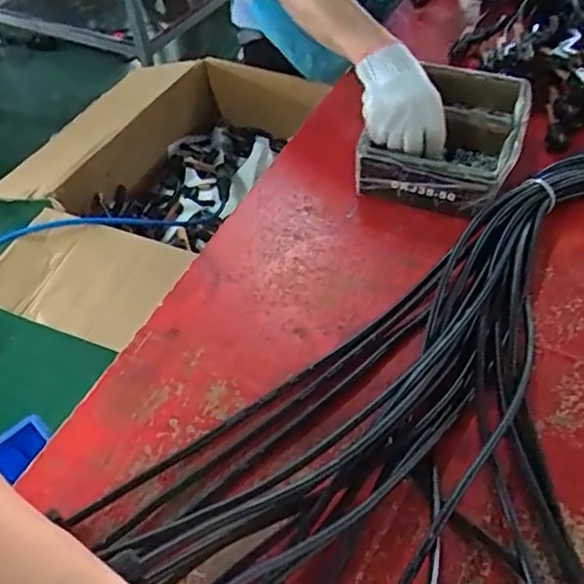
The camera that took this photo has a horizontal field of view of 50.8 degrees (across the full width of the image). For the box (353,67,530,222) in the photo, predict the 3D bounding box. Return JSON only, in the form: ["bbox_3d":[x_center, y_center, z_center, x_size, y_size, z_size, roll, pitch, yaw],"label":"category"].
[{"bbox_3d":[0.215,-0.204,0.822,0.169,0.081,0.252,21,53,22],"label":"box"}]

